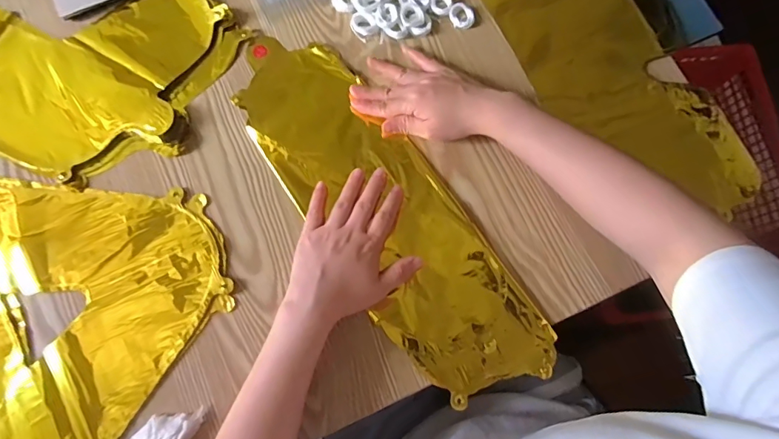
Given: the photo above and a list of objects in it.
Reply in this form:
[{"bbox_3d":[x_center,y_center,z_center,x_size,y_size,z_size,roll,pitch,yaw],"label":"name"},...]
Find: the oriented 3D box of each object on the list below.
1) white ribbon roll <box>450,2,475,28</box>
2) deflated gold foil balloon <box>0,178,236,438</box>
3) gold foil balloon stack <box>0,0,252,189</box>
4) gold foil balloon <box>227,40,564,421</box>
[{"bbox_3d":[0.080,-0.224,0.503,0.028,0.007,0.027,0,76,-1],"label":"white ribbon roll"},{"bbox_3d":[-0.370,0.079,0.421,0.355,0.007,0.353,36,78,7],"label":"deflated gold foil balloon"},{"bbox_3d":[-0.390,-0.188,0.480,0.410,0.013,0.230,21,77,4],"label":"gold foil balloon stack"},{"bbox_3d":[-0.009,-0.015,0.463,0.131,0.009,0.424,-36,80,-9],"label":"gold foil balloon"}]

